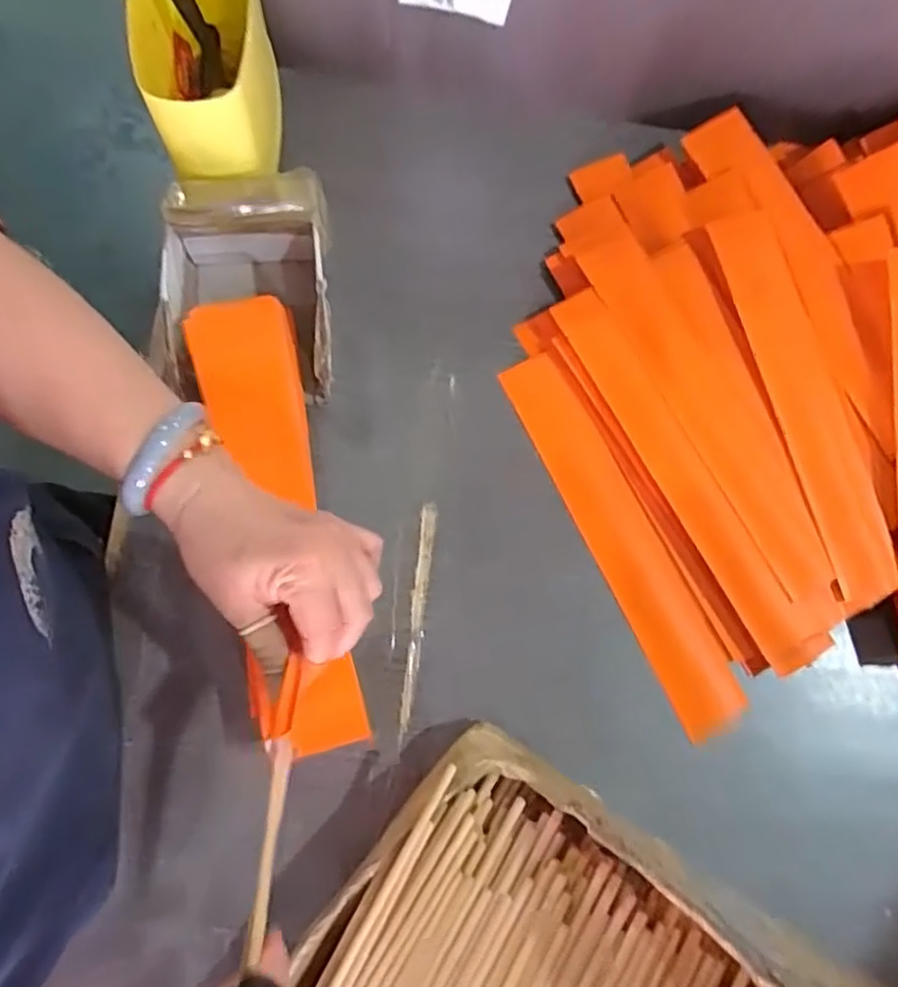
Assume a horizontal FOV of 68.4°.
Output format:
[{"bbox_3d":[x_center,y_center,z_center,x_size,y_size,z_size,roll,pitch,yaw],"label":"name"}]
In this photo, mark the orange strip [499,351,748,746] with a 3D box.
[{"bbox_3d":[0.121,0.031,0.466,0.049,0.010,0.280,-26,83,-7],"label":"orange strip"}]

